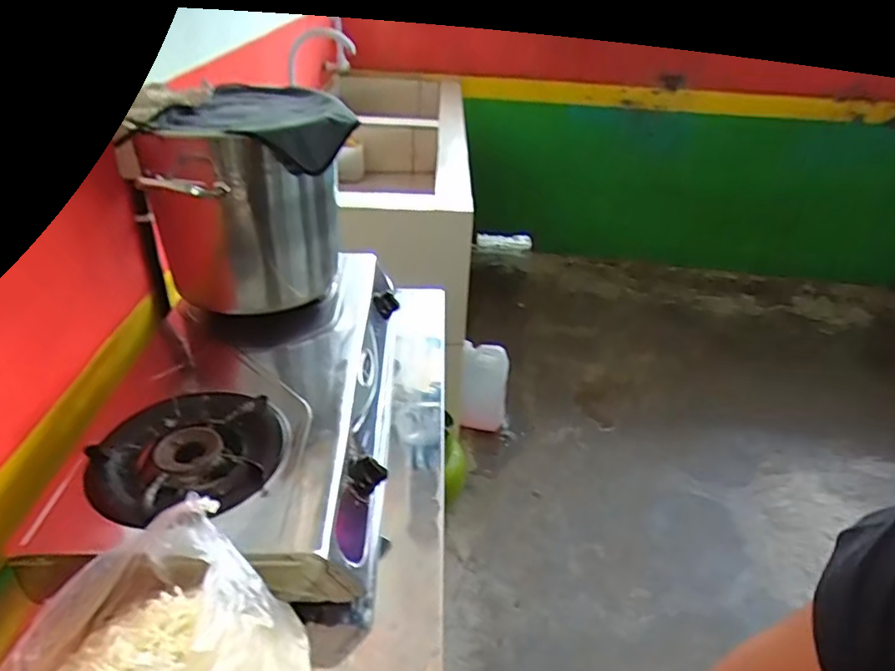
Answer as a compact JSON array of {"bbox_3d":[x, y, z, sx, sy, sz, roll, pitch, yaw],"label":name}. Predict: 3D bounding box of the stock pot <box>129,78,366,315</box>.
[{"bbox_3d":[-0.294,-0.185,0.922,0.267,0.310,0.233,-11,35,-19],"label":"stock pot"}]

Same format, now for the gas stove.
[{"bbox_3d":[-0.295,0.082,0.886,0.393,0.122,0.613,1,33,-2],"label":"gas stove"}]

